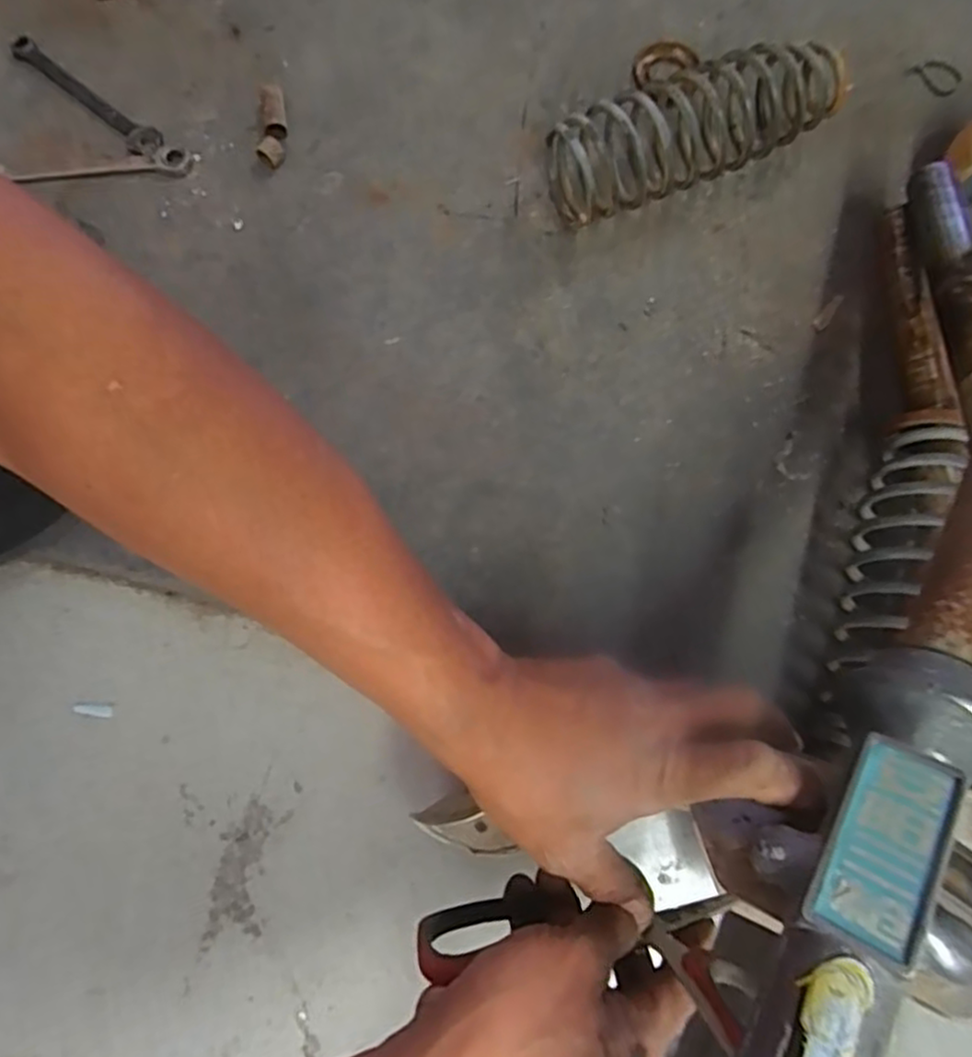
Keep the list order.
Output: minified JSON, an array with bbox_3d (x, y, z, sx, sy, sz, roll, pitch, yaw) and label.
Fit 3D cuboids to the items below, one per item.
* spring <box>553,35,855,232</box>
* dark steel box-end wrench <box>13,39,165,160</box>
[{"bbox_3d":[0.152,-0.297,0.508,0.218,0.077,0.077,-28,80,-6],"label":"spring"},{"bbox_3d":[-0.321,-0.346,0.544,0.161,0.009,0.024,40,80,7],"label":"dark steel box-end wrench"}]

